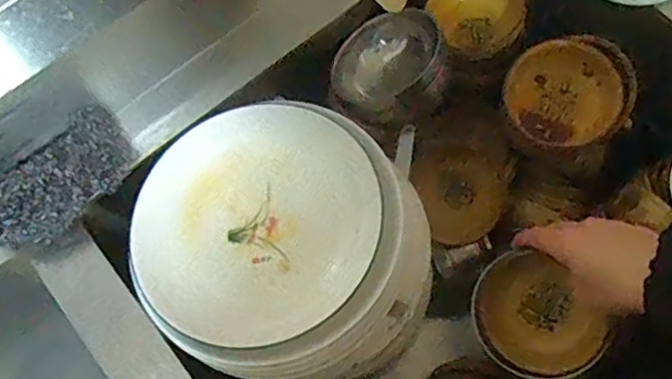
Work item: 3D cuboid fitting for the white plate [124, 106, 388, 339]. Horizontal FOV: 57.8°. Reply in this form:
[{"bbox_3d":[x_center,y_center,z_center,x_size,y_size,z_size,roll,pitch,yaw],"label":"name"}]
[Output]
[{"bbox_3d":[-0.067,0.024,0.503,0.200,0.042,0.195,-1,70,2],"label":"white plate"}]

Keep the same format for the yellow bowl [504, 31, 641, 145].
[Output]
[{"bbox_3d":[0.217,-0.089,0.583,0.103,0.050,0.095,0,91,10],"label":"yellow bowl"}]

